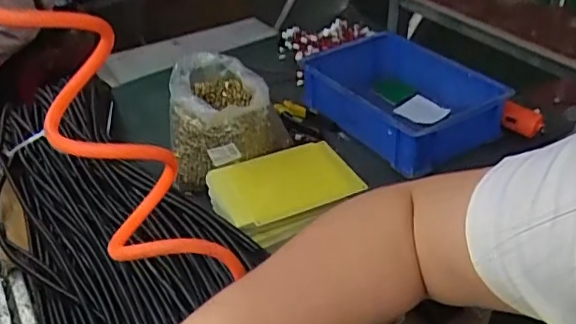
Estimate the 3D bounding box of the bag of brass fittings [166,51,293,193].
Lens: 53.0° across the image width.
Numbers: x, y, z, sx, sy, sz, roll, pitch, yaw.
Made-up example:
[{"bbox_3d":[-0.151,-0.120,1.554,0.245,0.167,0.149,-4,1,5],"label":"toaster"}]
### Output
[{"bbox_3d":[-0.085,-0.059,0.821,0.154,0.148,0.141,2,37,6],"label":"bag of brass fittings"}]

